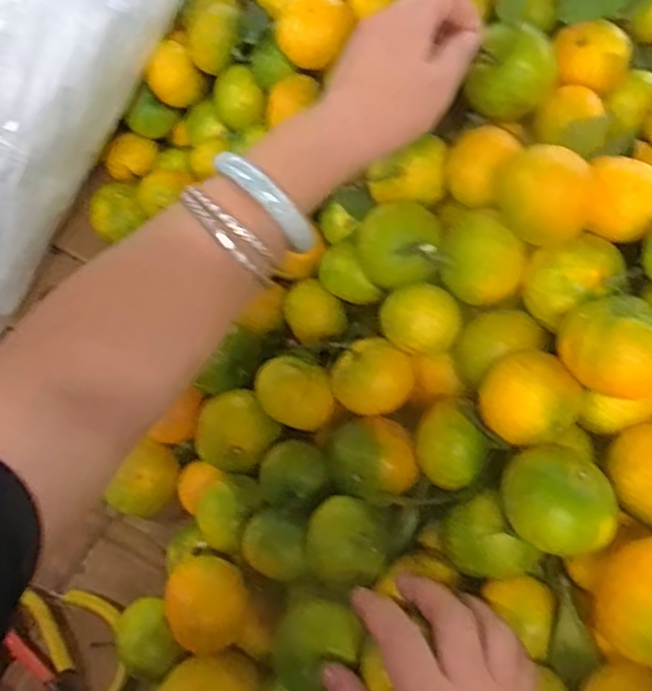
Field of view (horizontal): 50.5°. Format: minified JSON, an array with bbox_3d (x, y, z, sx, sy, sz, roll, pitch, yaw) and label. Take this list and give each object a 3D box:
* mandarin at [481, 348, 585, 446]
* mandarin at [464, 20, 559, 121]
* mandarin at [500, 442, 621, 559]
[{"bbox_3d":[0.112,0.032,0.389,0.055,0.042,0.049,-36,68,-19],"label":"mandarin"},{"bbox_3d":[0.119,-0.175,0.435,0.050,0.044,0.046,23,63,11],"label":"mandarin"},{"bbox_3d":[0.121,0.085,0.367,0.050,0.045,0.057,-39,69,-21],"label":"mandarin"}]

